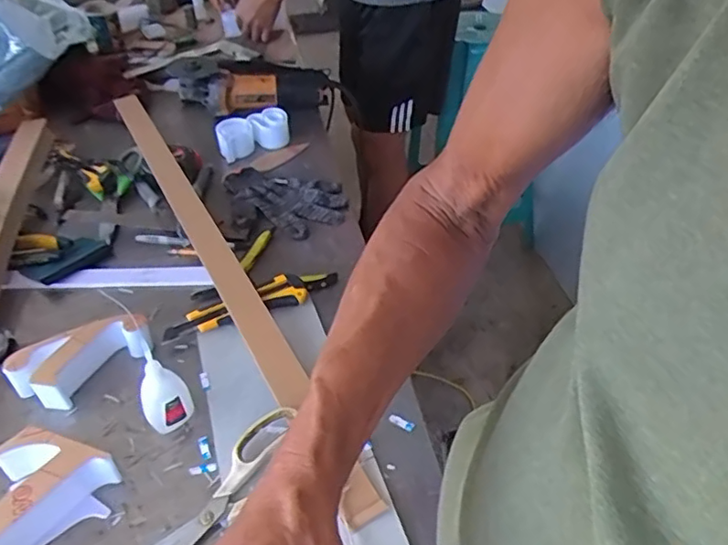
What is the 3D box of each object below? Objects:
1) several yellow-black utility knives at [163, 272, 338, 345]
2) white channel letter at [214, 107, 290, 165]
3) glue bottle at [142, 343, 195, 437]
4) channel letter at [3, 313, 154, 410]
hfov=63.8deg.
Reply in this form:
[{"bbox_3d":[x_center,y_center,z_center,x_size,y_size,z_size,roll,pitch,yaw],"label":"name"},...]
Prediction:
[{"bbox_3d":[-0.129,0.034,0.691,0.214,0.026,0.036,-19,44,-18],"label":"several yellow-black utility knives"},{"bbox_3d":[-0.188,-0.238,1.000,0.133,0.044,0.065,-27,48,-28],"label":"white channel letter"},{"bbox_3d":[-0.195,0.115,0.566,0.045,0.081,0.024,-26,34,-28],"label":"glue bottle"},{"bbox_3d":[-0.297,0.090,0.620,0.062,0.047,0.131,30,51,32],"label":"channel letter"}]

